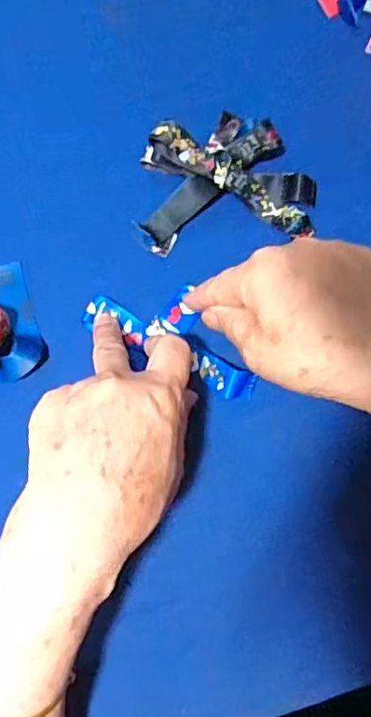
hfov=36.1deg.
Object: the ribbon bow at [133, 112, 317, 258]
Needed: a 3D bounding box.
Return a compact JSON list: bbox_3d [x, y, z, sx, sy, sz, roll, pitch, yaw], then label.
[{"bbox_3d":[0.029,-0.131,0.402,0.121,0.036,0.095,-4,72,1],"label":"ribbon bow"}]

